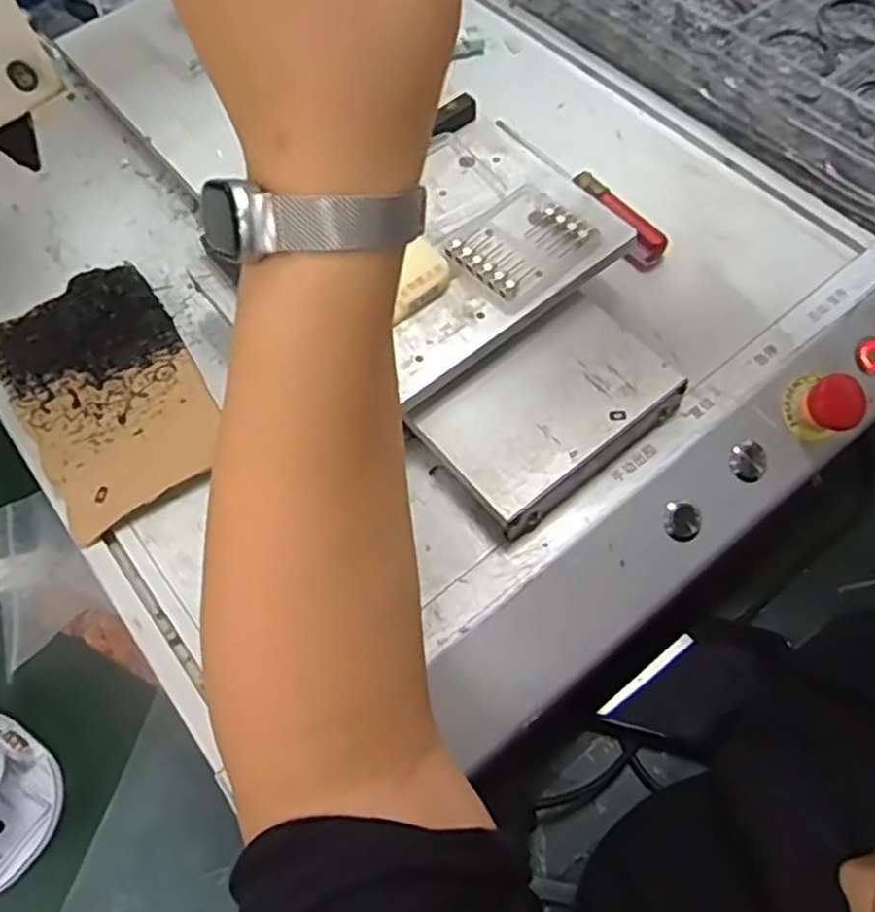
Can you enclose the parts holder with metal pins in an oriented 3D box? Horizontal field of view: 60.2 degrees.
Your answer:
[{"bbox_3d":[0.044,-0.112,0.399,0.070,0.012,0.060,-38,66,-15],"label":"parts holder with metal pins"}]

